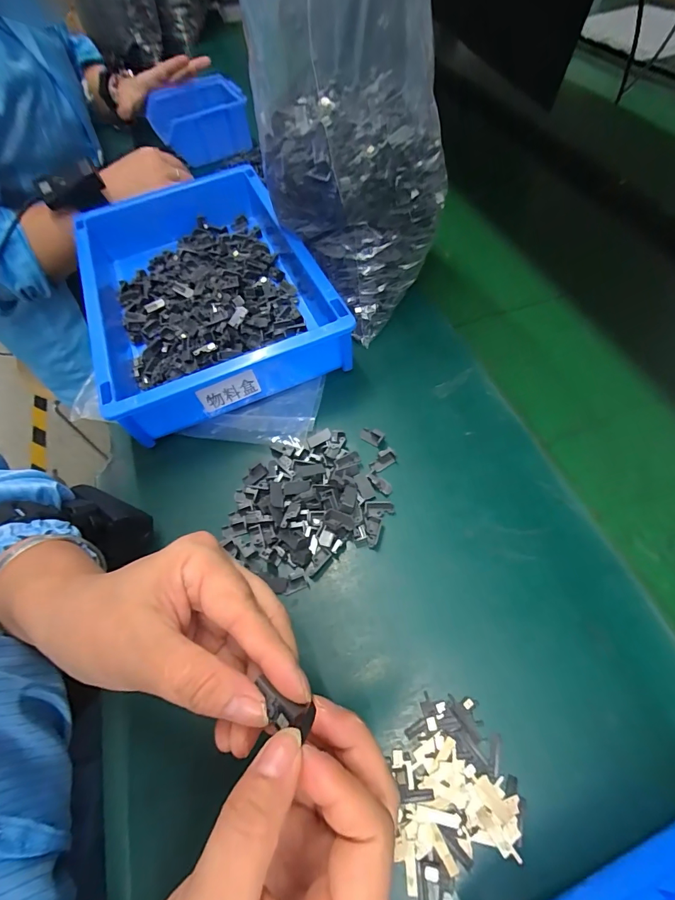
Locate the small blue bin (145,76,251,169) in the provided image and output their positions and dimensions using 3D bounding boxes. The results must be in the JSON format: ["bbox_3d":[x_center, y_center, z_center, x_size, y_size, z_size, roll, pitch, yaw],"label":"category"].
[{"bbox_3d":[-0.215,-0.512,0.634,0.141,0.075,0.115,-16,60,-7],"label":"small blue bin"}]

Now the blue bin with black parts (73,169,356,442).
[{"bbox_3d":[-0.137,-0.170,0.408,0.211,0.063,0.309,-21,61,-10],"label":"blue bin with black parts"}]

